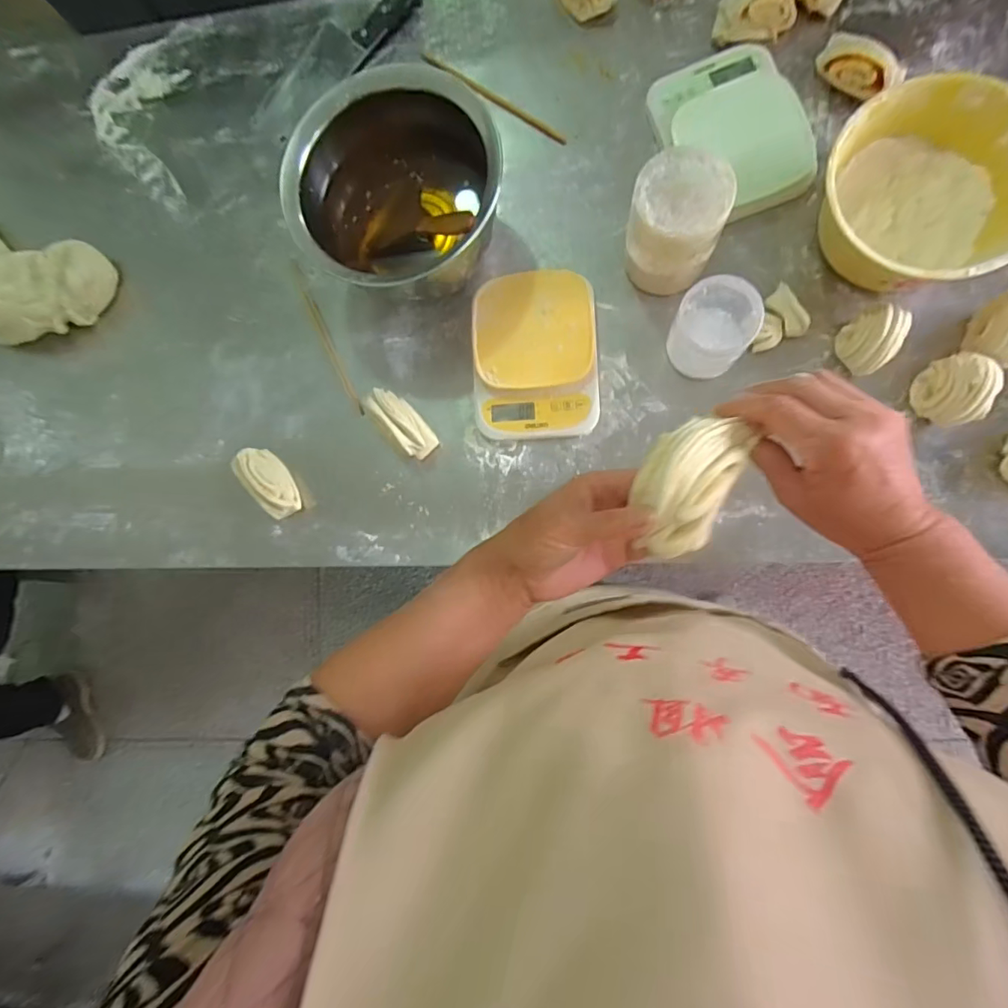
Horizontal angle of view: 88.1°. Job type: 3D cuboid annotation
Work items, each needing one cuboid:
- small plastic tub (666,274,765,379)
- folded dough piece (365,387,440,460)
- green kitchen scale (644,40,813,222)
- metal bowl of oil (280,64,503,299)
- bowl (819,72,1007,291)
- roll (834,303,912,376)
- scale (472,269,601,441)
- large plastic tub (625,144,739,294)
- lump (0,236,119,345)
[{"bbox_3d":[0.229,-0.191,0.577,0.081,0.083,0.086,0,87,9],"label":"small plastic tub"},{"bbox_3d":[-0.125,-0.099,0.633,0.041,0.055,0.099,-41,82,5],"label":"folded dough piece"},{"bbox_3d":[0.257,-0.443,0.610,0.161,0.034,0.191,-18,85,8],"label":"green kitchen scale"},{"bbox_3d":[-0.114,-0.343,0.605,0.226,0.130,0.210,0,87,9],"label":"metal bowl of oil"},{"bbox_3d":[0.431,-0.318,0.541,0.194,0.089,0.187,0,87,9],"label":"bowl"},{"bbox_3d":[0.396,-0.177,0.564,0.054,0.064,0.053,0,87,9],"label":"roll"},{"bbox_3d":[0.037,-0.177,0.624,0.145,0.034,0.192,-2,87,9],"label":"scale"},{"bbox_3d":[0.183,-0.299,0.568,0.098,0.123,0.103,-1,86,8],"label":"large plastic tub"},{"bbox_3d":[-0.711,-0.318,0.725,0.289,0.091,0.163,20,91,10],"label":"lump"}]

